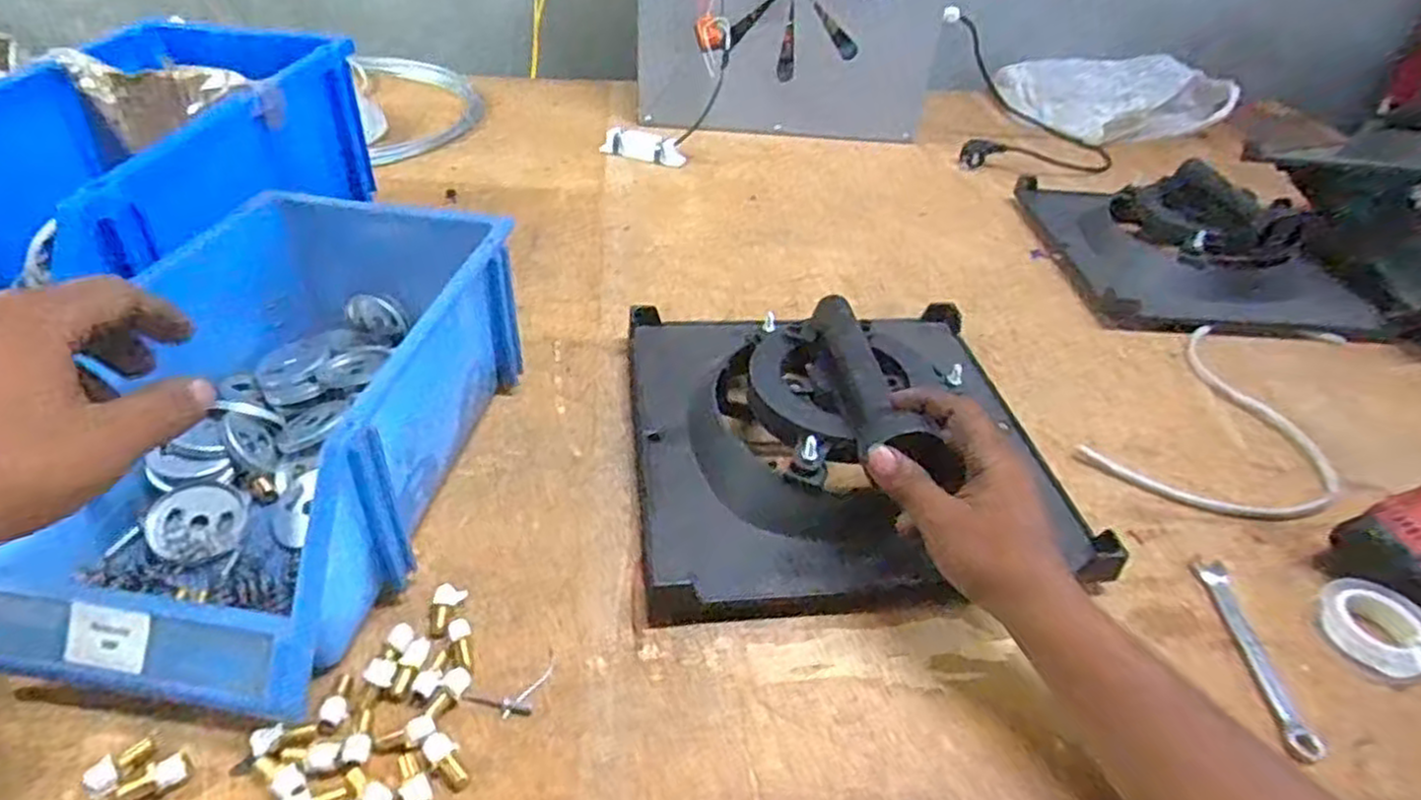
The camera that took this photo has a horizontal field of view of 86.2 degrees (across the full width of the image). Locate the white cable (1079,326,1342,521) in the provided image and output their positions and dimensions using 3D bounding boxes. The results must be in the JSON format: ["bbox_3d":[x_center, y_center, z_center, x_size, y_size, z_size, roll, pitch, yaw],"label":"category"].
[{"bbox_3d":[0.420,0.025,0.606,0.250,0.015,0.145,-29,50,-35],"label":"white cable"}]

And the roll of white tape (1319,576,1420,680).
[{"bbox_3d":[0.403,0.136,0.455,0.061,0.020,0.053,33,47,30],"label":"roll of white tape"}]

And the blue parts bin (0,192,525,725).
[{"bbox_3d":[-0.270,0.001,0.478,0.213,0.125,0.347,8,39,3],"label":"blue parts bin"}]

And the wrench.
[{"bbox_3d":[0.323,0.149,0.450,0.017,0.009,0.126,6,39,0],"label":"wrench"}]

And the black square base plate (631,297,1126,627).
[{"bbox_3d":[0.096,-0.005,0.544,0.292,0.111,0.288,-1,39,-8],"label":"black square base plate"}]

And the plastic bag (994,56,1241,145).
[{"bbox_3d":[0.631,-0.494,1.232,0.295,0.077,0.259,-17,48,-10],"label":"plastic bag"}]

